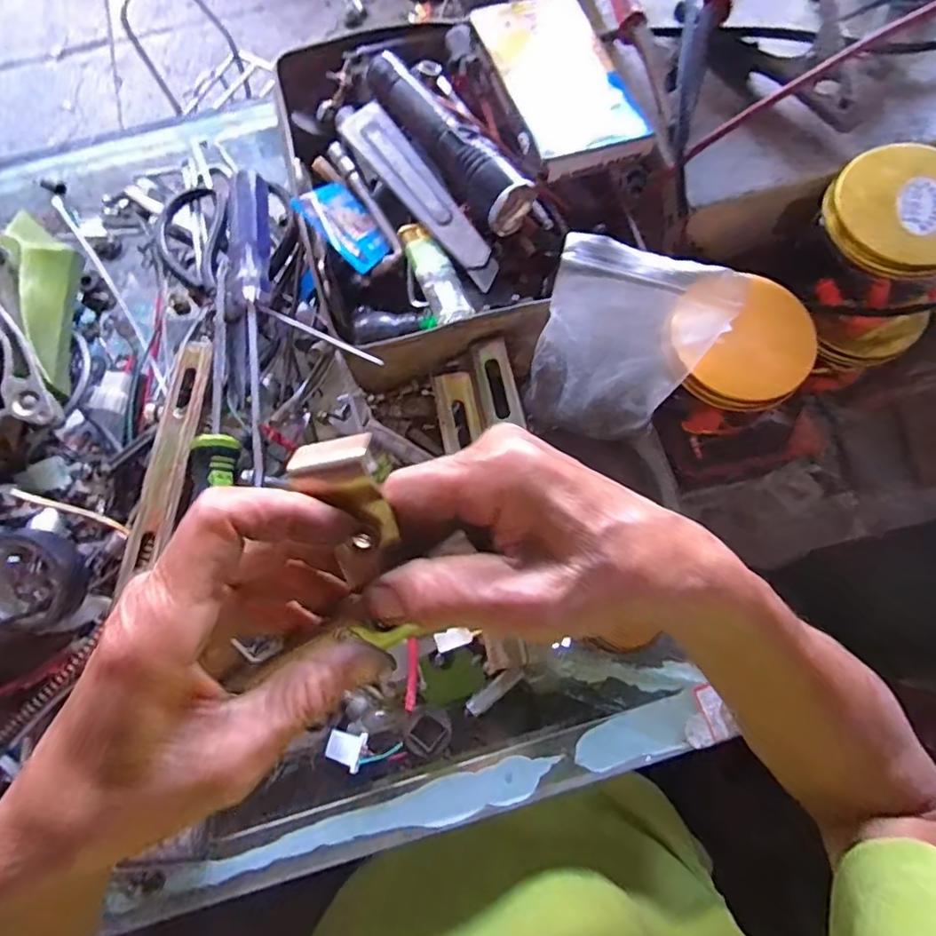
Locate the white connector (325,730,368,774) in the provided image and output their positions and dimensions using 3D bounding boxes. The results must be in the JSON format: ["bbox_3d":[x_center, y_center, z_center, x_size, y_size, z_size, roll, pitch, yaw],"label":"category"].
[{"bbox_3d":[-0.070,0.159,0.330,0.020,0.004,0.020,15,76,5],"label":"white connector"}]

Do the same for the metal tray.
[{"bbox_3d":[-0.029,-0.194,0.383,0.179,0.058,0.252,-19,75,-4],"label":"metal tray"}]

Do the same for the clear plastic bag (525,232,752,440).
[{"bbox_3d":[0.088,-0.066,0.330,0.094,0.108,0.018,14,31,-2],"label":"clear plastic bag"}]

